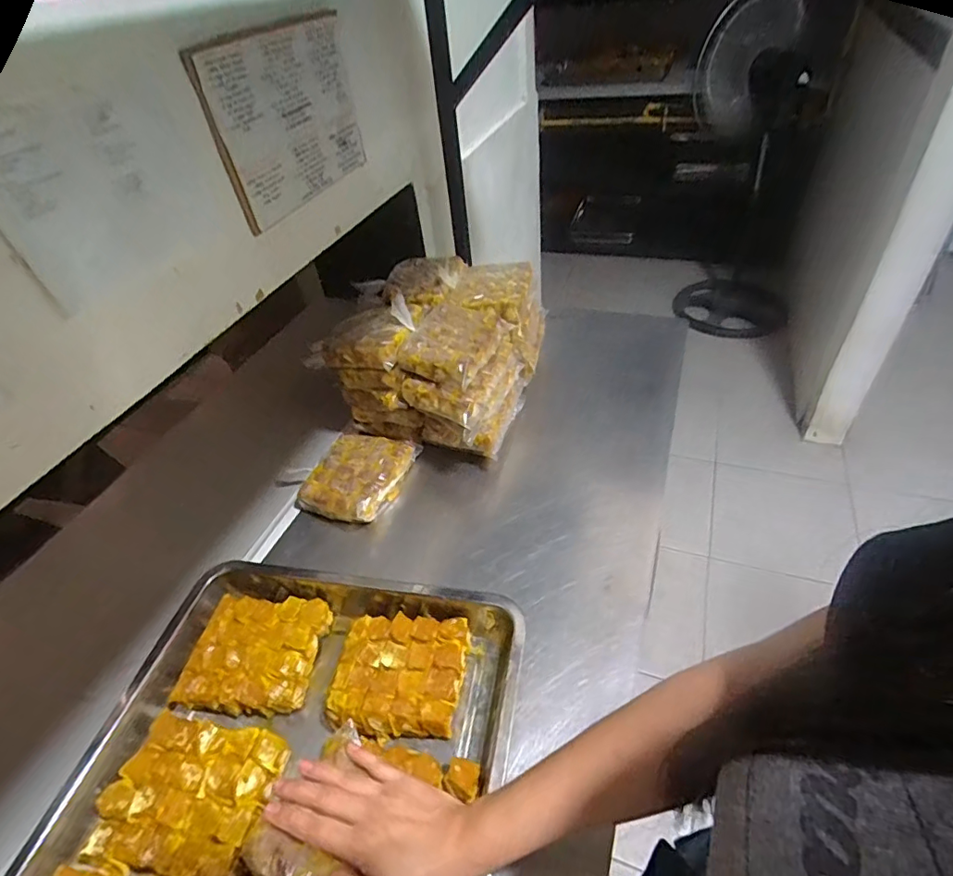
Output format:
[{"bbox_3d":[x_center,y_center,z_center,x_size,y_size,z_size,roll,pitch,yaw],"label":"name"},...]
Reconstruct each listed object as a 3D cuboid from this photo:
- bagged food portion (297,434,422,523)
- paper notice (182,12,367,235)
[{"bbox_3d":[-0.172,0.054,0.771,0.124,0.037,0.150,12,46,20],"label":"bagged food portion"},{"bbox_3d":[-0.239,-0.413,0.685,0.011,0.186,0.282,10,46,20],"label":"paper notice"}]

